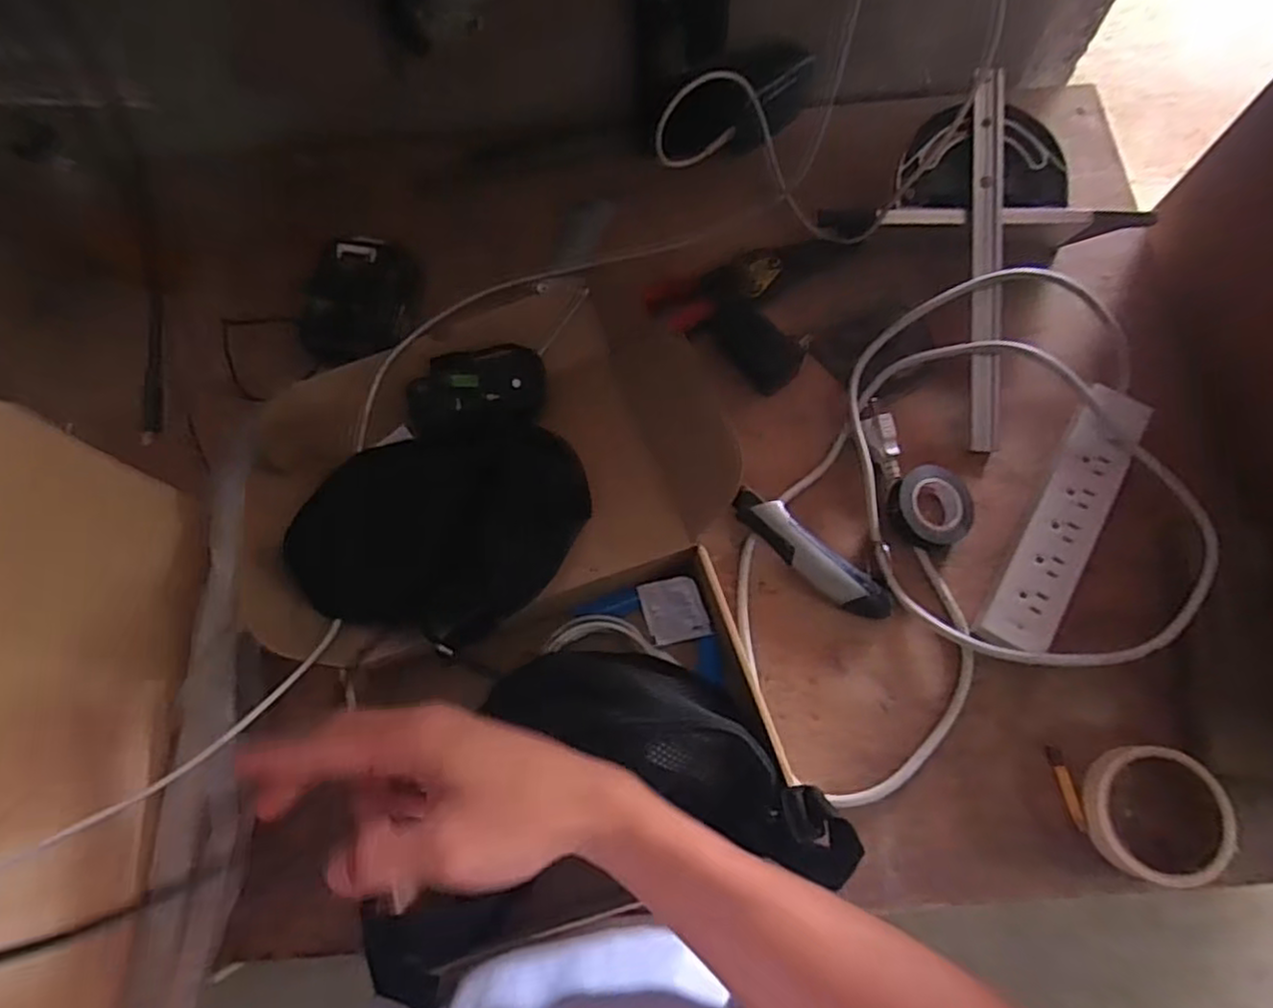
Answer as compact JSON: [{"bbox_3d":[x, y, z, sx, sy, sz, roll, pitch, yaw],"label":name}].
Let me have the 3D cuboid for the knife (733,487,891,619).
[{"bbox_3d":[0.135,0.039,0.561,0.139,0.019,0.033,42,79,13],"label":"knife"}]

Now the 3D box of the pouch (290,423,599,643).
[{"bbox_3d":[-0.130,0.027,0.498,0.195,0.071,0.136,-9,73,0],"label":"pouch"}]

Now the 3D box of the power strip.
[{"bbox_3d":[0.330,0.013,0.555,0.046,0.030,0.225,29,76,11],"label":"power strip"}]

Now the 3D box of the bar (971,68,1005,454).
[{"bbox_3d":[0.289,-0.201,0.595,0.026,0.012,0.311,1,89,3],"label":"bar"}]

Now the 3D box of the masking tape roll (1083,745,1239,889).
[{"bbox_3d":[0.358,0.213,0.494,0.089,0.028,0.087,-1,73,2],"label":"masking tape roll"}]

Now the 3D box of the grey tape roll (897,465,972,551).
[{"bbox_3d":[0.234,0.000,0.561,0.057,0.017,0.066,9,74,5],"label":"grey tape roll"}]

